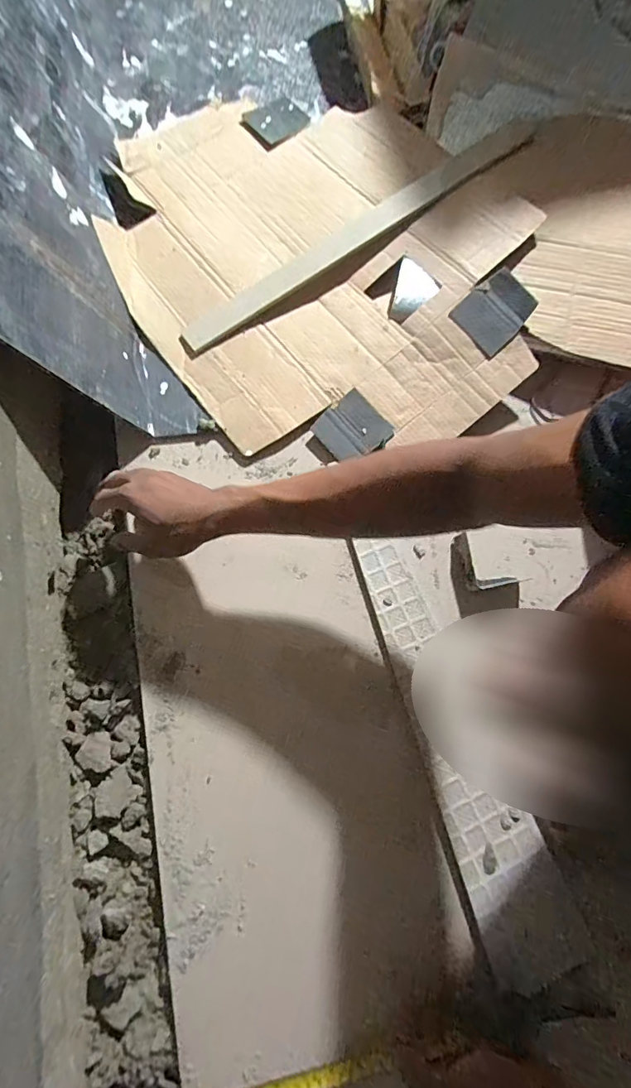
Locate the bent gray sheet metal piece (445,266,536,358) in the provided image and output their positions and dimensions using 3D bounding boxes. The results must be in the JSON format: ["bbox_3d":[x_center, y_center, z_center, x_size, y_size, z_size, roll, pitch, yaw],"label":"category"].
[{"bbox_3d":[0.247,-0.320,0.627,0.100,0.008,0.082,-45,89,2],"label":"bent gray sheet metal piece"}]

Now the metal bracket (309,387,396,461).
[{"bbox_3d":[0.050,-0.154,0.616,0.085,0.011,0.084,-39,79,-10],"label":"metal bracket"}]

